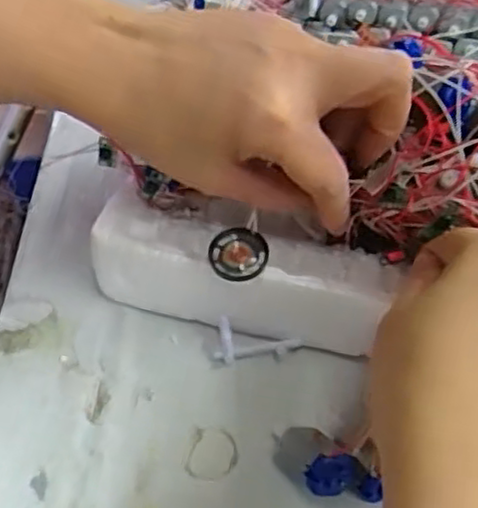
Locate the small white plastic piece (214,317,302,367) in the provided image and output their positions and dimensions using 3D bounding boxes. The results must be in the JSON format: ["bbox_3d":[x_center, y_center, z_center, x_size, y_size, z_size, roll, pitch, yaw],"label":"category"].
[{"bbox_3d":[0.007,0.045,0.322,0.038,0.005,0.021,17,73,6],"label":"small white plastic piece"}]

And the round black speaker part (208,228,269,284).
[{"bbox_3d":[-0.001,0.000,0.307,0.024,0.007,0.025,1,62,-1],"label":"round black speaker part"}]

